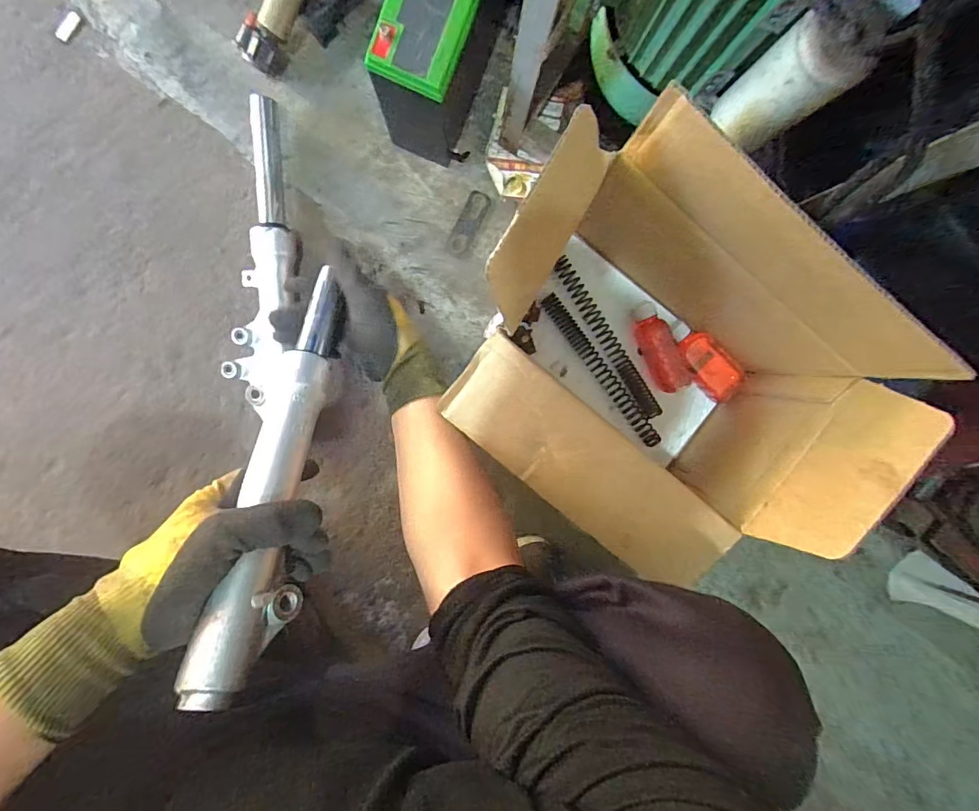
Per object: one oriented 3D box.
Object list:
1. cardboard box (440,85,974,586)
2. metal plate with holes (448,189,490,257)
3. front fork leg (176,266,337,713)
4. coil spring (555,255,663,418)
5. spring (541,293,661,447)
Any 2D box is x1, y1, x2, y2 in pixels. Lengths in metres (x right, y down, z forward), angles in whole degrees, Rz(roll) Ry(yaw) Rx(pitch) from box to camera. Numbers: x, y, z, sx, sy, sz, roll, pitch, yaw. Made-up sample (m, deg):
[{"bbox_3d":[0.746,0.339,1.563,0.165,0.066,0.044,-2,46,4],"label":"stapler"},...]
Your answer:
[{"bbox_3d":[0.152,-0.039,0.481,0.356,0.297,0.307,40,93,-6],"label":"cardboard box"},{"bbox_3d":[-0.027,-0.237,0.595,0.030,0.006,0.086,25,94,-6],"label":"metal plate with holes"},{"bbox_3d":[-0.170,0.035,0.378,0.047,0.044,0.357,3,61,-3],"label":"front fork leg"},{"bbox_3d":[0.158,-0.086,0.603,0.025,0.021,0.240,-34,97,1],"label":"coil spring"},{"bbox_3d":[0.151,-0.045,0.609,0.024,0.018,0.243,-38,97,2],"label":"spring"}]

